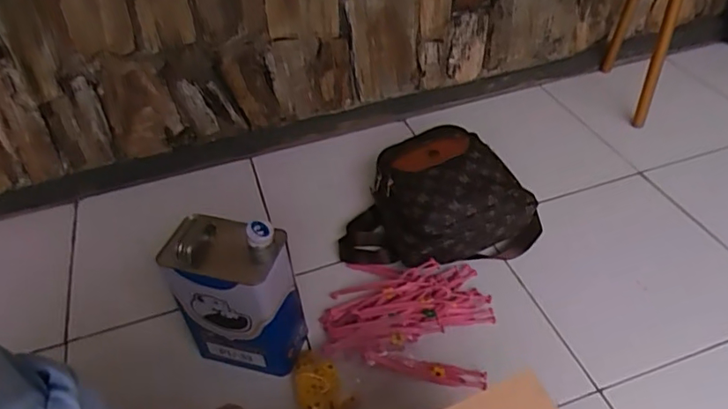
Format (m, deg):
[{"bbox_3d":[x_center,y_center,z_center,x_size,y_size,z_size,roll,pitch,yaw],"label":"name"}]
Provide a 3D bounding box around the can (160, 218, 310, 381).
[{"bbox_3d":[-0.192,0.144,0.822,0.161,0.271,0.099,7,44,12],"label":"can"}]

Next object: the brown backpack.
[{"bbox_3d":[0.130,-0.009,1.025,0.366,0.154,0.232,-14,43,-10],"label":"brown backpack"}]

